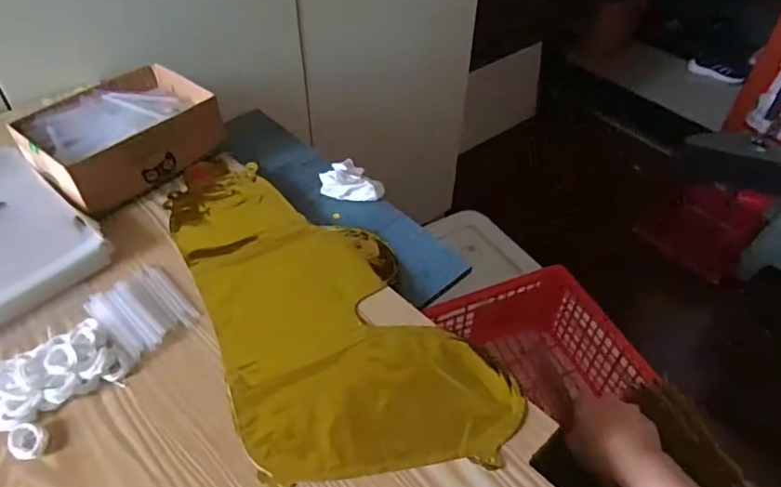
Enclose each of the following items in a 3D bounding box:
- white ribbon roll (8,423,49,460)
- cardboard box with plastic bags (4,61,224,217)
[{"bbox_3d":[-0.270,0.147,0.410,0.030,0.010,0.024,27,51,23],"label":"white ribbon roll"},{"bbox_3d":[-0.309,-0.128,0.637,0.148,0.059,0.199,27,51,23],"label":"cardboard box with plastic bags"}]

